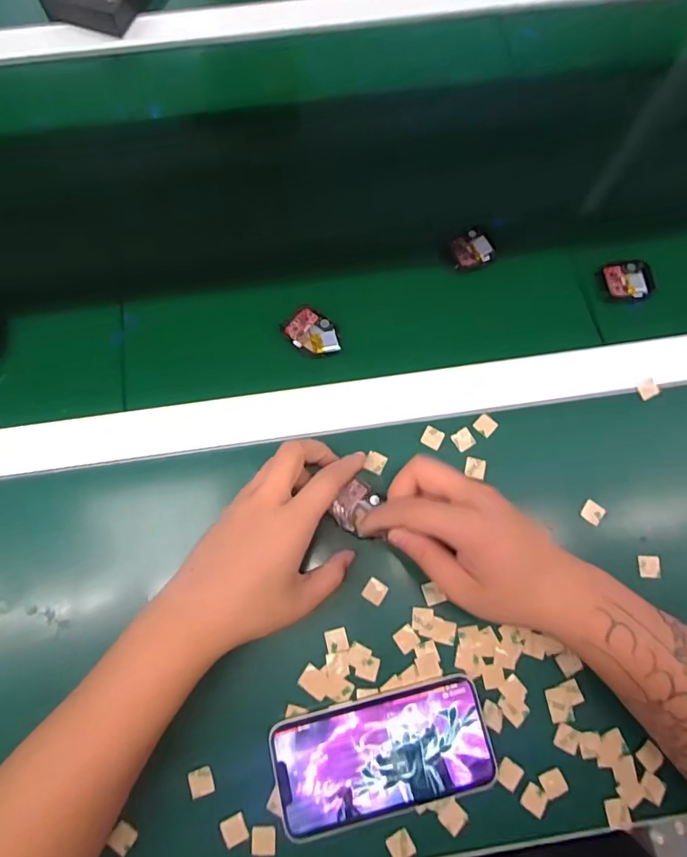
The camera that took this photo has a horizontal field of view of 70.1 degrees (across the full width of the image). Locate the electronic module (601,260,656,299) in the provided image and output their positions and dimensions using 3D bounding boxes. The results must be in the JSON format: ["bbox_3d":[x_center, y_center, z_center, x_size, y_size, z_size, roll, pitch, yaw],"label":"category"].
[{"bbox_3d":[0.253,-0.130,0.433,0.038,0.010,0.039,-12,74,-4],"label":"electronic module"}]

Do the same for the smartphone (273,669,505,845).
[{"bbox_3d":[0.028,0.223,0.334,0.145,0.009,0.073,-12,74,-4],"label":"smartphone"}]

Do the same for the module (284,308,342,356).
[{"bbox_3d":[-0.024,-0.081,0.412,0.052,0.014,0.037,33,76,9],"label":"module"}]

